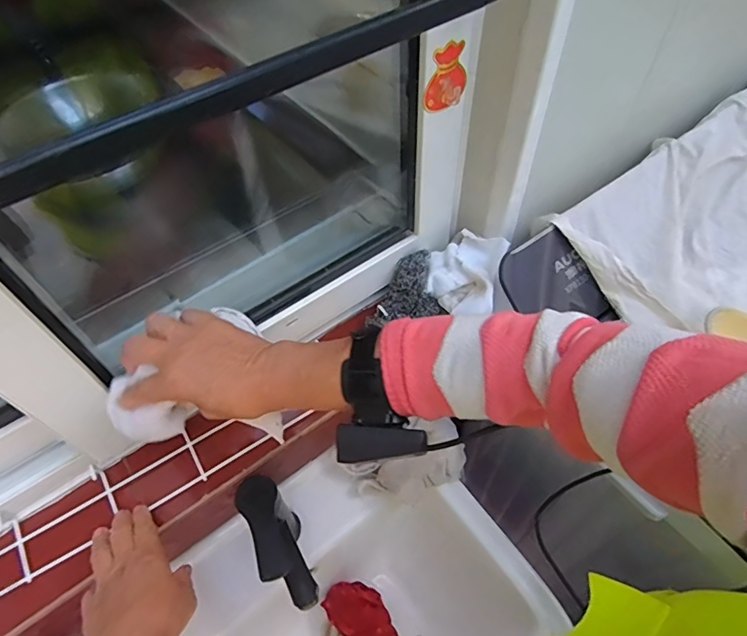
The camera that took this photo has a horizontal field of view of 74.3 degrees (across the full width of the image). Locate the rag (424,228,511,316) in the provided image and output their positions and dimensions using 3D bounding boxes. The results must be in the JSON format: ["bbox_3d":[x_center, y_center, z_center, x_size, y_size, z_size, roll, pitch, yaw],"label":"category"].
[{"bbox_3d":[0.109,-0.059,0.596,0.085,0.050,0.111,15,56,13],"label":"rag"}]

